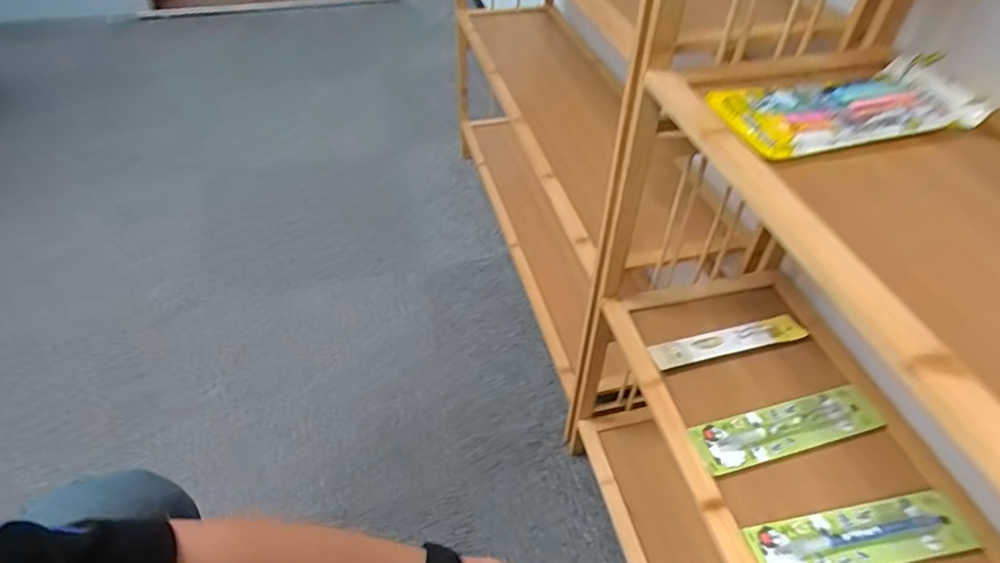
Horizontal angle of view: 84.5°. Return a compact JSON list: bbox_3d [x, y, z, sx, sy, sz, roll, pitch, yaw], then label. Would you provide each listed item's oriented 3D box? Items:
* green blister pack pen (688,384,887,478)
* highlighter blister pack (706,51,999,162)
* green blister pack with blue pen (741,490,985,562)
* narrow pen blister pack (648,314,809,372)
[{"bbox_3d":[0.273,0.137,0.520,0.185,0.008,0.050,-10,45,-13],"label":"green blister pack pen"},{"bbox_3d":[0.245,-0.125,0.392,0.174,0.018,0.081,-8,44,-11],"label":"highlighter blister pack"},{"bbox_3d":[0.297,0.210,0.452,0.178,0.010,0.051,-6,44,-9],"label":"green blister pack with blue pen"},{"bbox_3d":[0.246,0.064,0.588,0.174,0.010,0.029,-10,44,-13],"label":"narrow pen blister pack"}]

